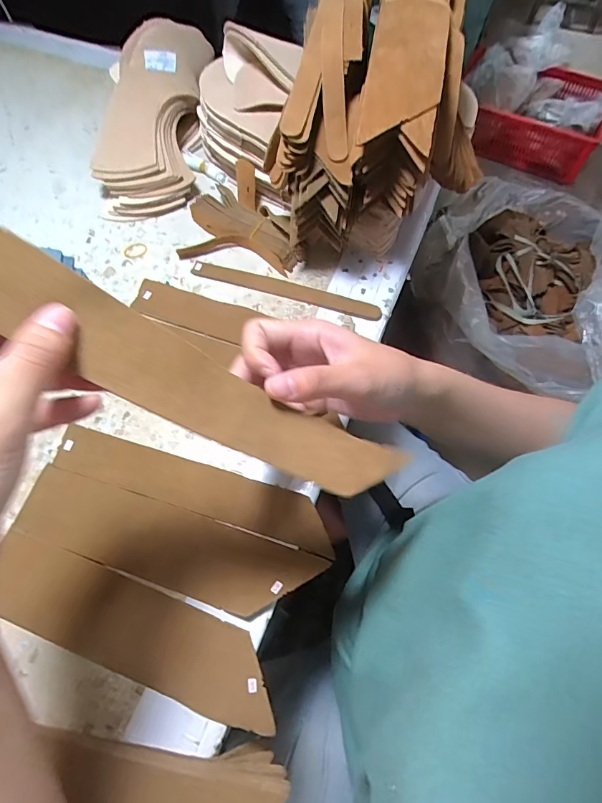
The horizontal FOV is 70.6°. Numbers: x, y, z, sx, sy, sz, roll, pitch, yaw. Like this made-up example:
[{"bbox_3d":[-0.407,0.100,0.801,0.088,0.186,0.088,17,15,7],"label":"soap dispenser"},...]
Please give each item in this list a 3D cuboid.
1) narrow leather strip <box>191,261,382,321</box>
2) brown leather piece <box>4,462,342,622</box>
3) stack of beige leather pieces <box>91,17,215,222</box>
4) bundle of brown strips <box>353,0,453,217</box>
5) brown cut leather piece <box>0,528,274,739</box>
[{"bbox_3d":[-0.016,-0.113,0.422,0.193,0.004,0.020,16,66,7],"label":"narrow leather strip"},{"bbox_3d":[-0.103,0.107,0.320,0.228,0.008,0.054,17,66,7],"label":"brown leather piece"},{"bbox_3d":[-0.167,-0.339,0.491,0.113,0.070,0.277,-1,65,-1],"label":"stack of beige leather pieces"},{"bbox_3d":[0.086,-0.274,0.366,0.057,0.081,0.224,10,65,4],"label":"bundle of brown strips"},{"bbox_3d":[-0.122,0.158,0.299,0.221,0.009,0.055,19,66,8],"label":"brown cut leather piece"}]

